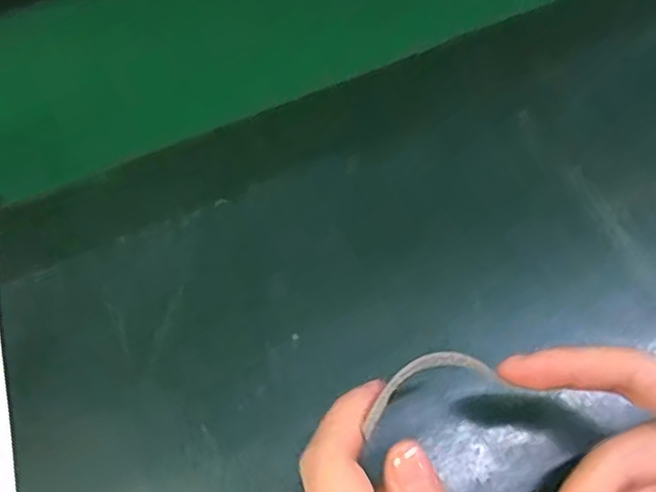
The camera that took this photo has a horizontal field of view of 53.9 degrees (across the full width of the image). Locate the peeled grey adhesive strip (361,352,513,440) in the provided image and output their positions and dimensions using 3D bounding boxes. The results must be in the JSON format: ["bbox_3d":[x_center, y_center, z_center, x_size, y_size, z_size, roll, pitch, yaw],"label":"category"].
[{"bbox_3d":[0.033,0.048,0.223,0.051,0.004,0.021,-18,41,-13],"label":"peeled grey adhesive strip"}]

